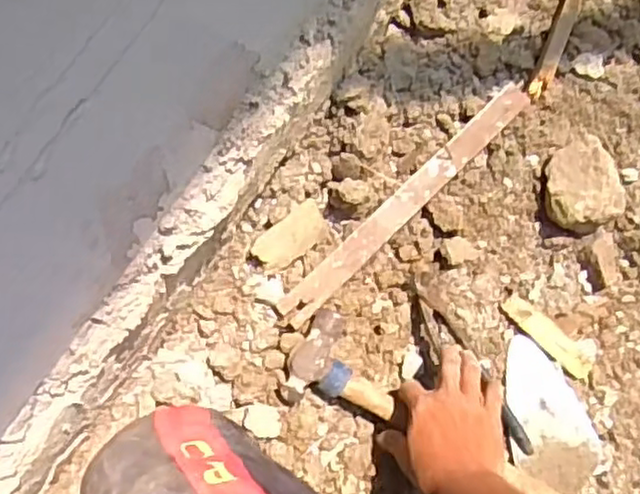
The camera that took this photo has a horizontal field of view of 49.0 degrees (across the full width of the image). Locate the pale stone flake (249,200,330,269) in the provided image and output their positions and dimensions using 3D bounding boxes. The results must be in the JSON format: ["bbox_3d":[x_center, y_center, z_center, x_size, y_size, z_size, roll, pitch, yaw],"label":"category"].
[{"bbox_3d":[-0.029,-0.010,0.744,0.085,0.013,0.043,-42,96,-18],"label":"pale stone flake"}]

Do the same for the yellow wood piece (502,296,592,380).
[{"bbox_3d":[0.258,0.102,0.787,0.121,0.019,0.028,42,78,-3],"label":"yellow wood piece"}]

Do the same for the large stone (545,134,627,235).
[{"bbox_3d":[0.298,-0.070,0.813,0.077,0.062,0.107,-10,75,-3],"label":"large stone"}]

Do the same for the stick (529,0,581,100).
[{"bbox_3d":[0.286,-0.256,0.826,0.020,0.024,0.190,23,76,6],"label":"stick"}]

